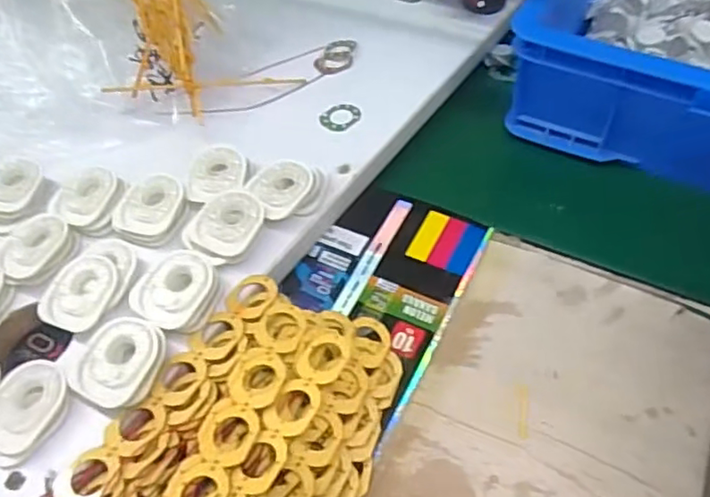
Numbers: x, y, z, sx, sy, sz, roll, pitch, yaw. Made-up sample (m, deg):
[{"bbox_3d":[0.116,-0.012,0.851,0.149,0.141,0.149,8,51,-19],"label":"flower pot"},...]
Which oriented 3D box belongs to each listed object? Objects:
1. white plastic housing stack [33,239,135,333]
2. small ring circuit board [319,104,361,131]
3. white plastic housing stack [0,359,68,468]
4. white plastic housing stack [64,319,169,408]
[{"bbox_3d":[-0.194,0.023,0.444,0.055,0.019,0.076,9,52,11],"label":"white plastic housing stack"},{"bbox_3d":[-0.013,-0.125,0.572,0.030,0.007,0.038,40,68,22],"label":"small ring circuit board"},{"bbox_3d":[-0.213,0.103,0.384,0.050,0.016,0.062,11,53,13],"label":"white plastic housing stack"},{"bbox_3d":[-0.156,0.075,0.398,0.051,0.020,0.057,16,54,16],"label":"white plastic housing stack"}]

